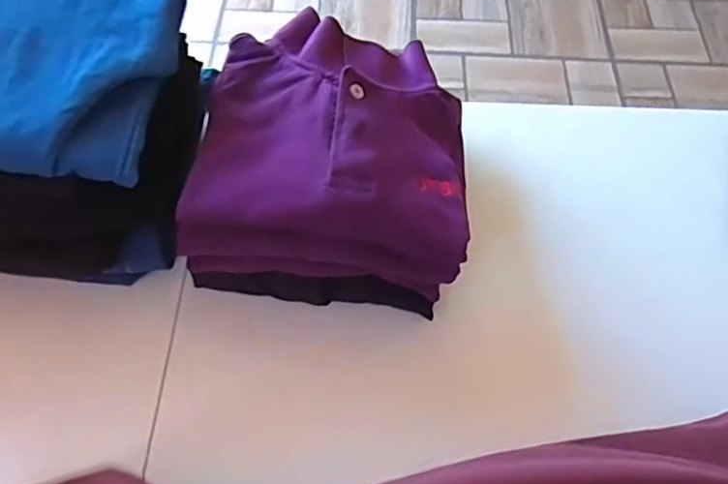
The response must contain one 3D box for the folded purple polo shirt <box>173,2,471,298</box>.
[{"bbox_3d":[-0.021,-0.088,0.508,0.218,0.086,0.219,5,60,1],"label":"folded purple polo shirt"}]

